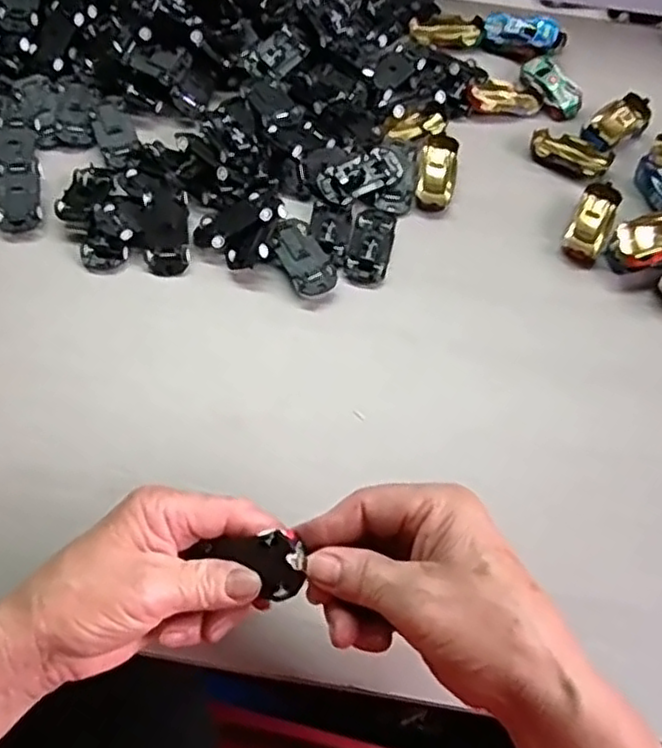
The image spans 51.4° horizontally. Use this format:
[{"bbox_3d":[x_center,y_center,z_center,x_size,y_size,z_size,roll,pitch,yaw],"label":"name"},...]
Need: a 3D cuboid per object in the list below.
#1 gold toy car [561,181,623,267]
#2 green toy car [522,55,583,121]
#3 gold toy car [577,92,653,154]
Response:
[{"bbox_3d":[0.192,-0.111,0.504,0.030,0.017,0.061,26,64,11],"label":"gold toy car"},{"bbox_3d":[0.185,-0.241,0.577,0.029,0.019,0.063,-29,67,-16],"label":"green toy car"},{"bbox_3d":[0.229,-0.200,0.554,0.069,0.023,0.034,-37,70,-19],"label":"gold toy car"}]

